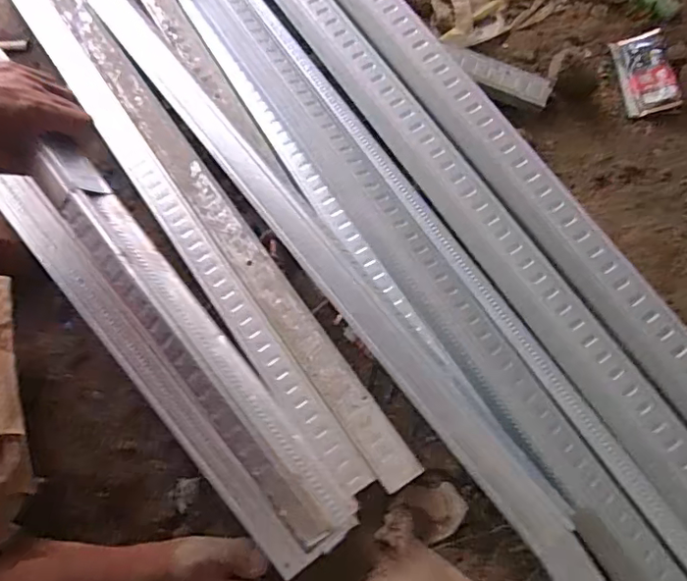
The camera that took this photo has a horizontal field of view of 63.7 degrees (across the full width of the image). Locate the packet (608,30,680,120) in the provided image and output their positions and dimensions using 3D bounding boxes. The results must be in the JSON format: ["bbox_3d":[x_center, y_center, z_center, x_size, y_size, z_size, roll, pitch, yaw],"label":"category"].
[{"bbox_3d":[0.336,-0.246,0.616,0.054,0.019,0.108,-2,71,2],"label":"packet"}]

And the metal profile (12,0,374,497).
[{"bbox_3d":[-0.179,-0.113,0.563,0.061,0.013,0.692,-34,73,-9],"label":"metal profile"}]

